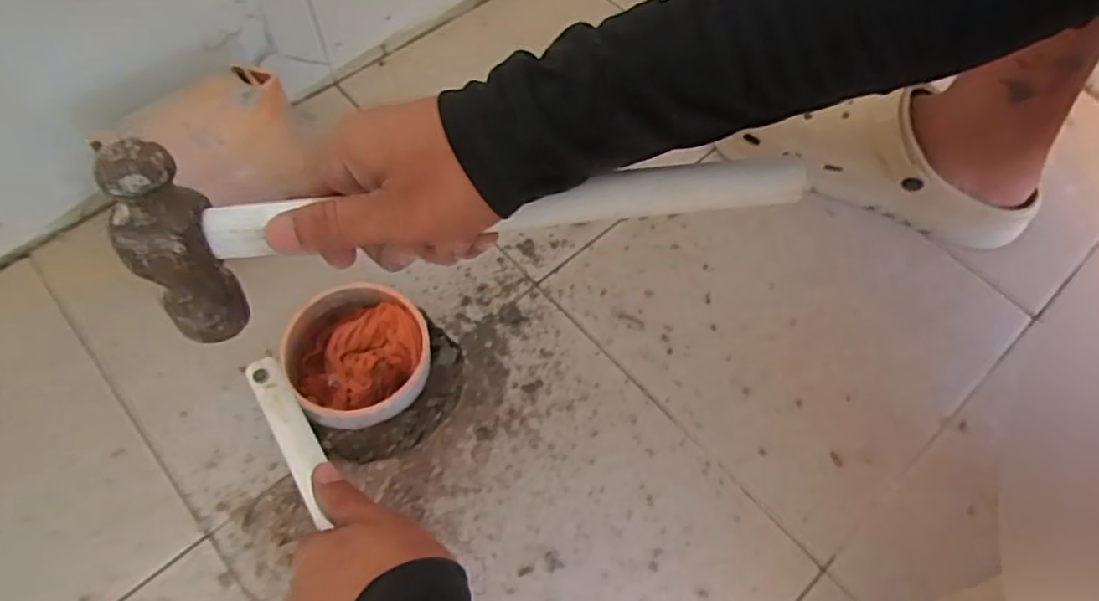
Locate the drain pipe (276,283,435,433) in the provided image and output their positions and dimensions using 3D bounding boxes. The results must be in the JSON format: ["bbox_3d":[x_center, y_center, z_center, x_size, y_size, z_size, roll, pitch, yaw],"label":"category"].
[{"bbox_3d":[-0.150,0.045,0.516,0.113,0.051,0.107,1,61,-2],"label":"drain pipe"}]

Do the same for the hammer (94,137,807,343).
[{"bbox_3d":[-0.033,-0.043,0.314,0.321,0.098,0.044,-8,62,-2],"label":"hammer"}]

